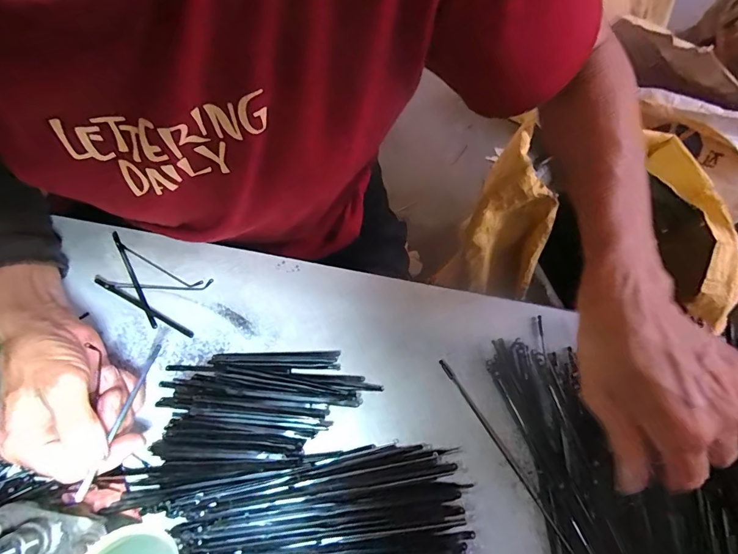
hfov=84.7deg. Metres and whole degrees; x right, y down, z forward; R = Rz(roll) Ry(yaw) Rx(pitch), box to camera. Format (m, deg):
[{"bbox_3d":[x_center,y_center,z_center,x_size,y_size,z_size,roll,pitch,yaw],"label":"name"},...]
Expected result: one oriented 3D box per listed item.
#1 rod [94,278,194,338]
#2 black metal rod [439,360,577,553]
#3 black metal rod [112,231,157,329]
[{"bbox_3d":[-0.190,0.026,0.341,0.099,0.004,0.006,28,75,10],"label":"rod"},{"bbox_3d":[0.109,0.142,0.294,0.006,0.009,0.187,-32,74,-9],"label":"black metal rod"},{"bbox_3d":[-0.204,0.000,0.349,0.005,0.004,0.101,-30,74,-8],"label":"black metal rod"}]

